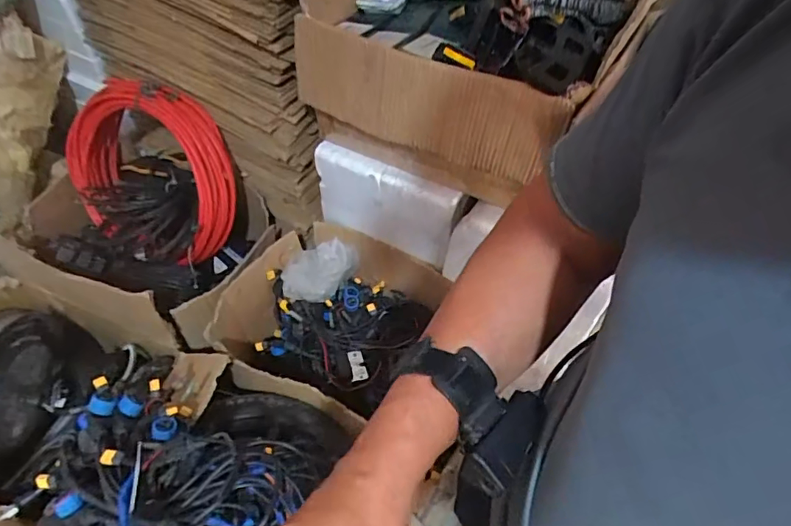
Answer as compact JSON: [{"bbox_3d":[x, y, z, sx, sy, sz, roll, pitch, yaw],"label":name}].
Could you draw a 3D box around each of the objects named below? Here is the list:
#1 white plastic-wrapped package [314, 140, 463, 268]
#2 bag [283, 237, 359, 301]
[{"bbox_3d":[-0.019,-0.113,1.007,0.275,0.181,0.048,25,58,16],"label":"white plastic-wrapped package"},{"bbox_3d":[-0.155,0.019,1.105,0.166,0.116,0.107,-16,56,-12],"label":"bag"}]

